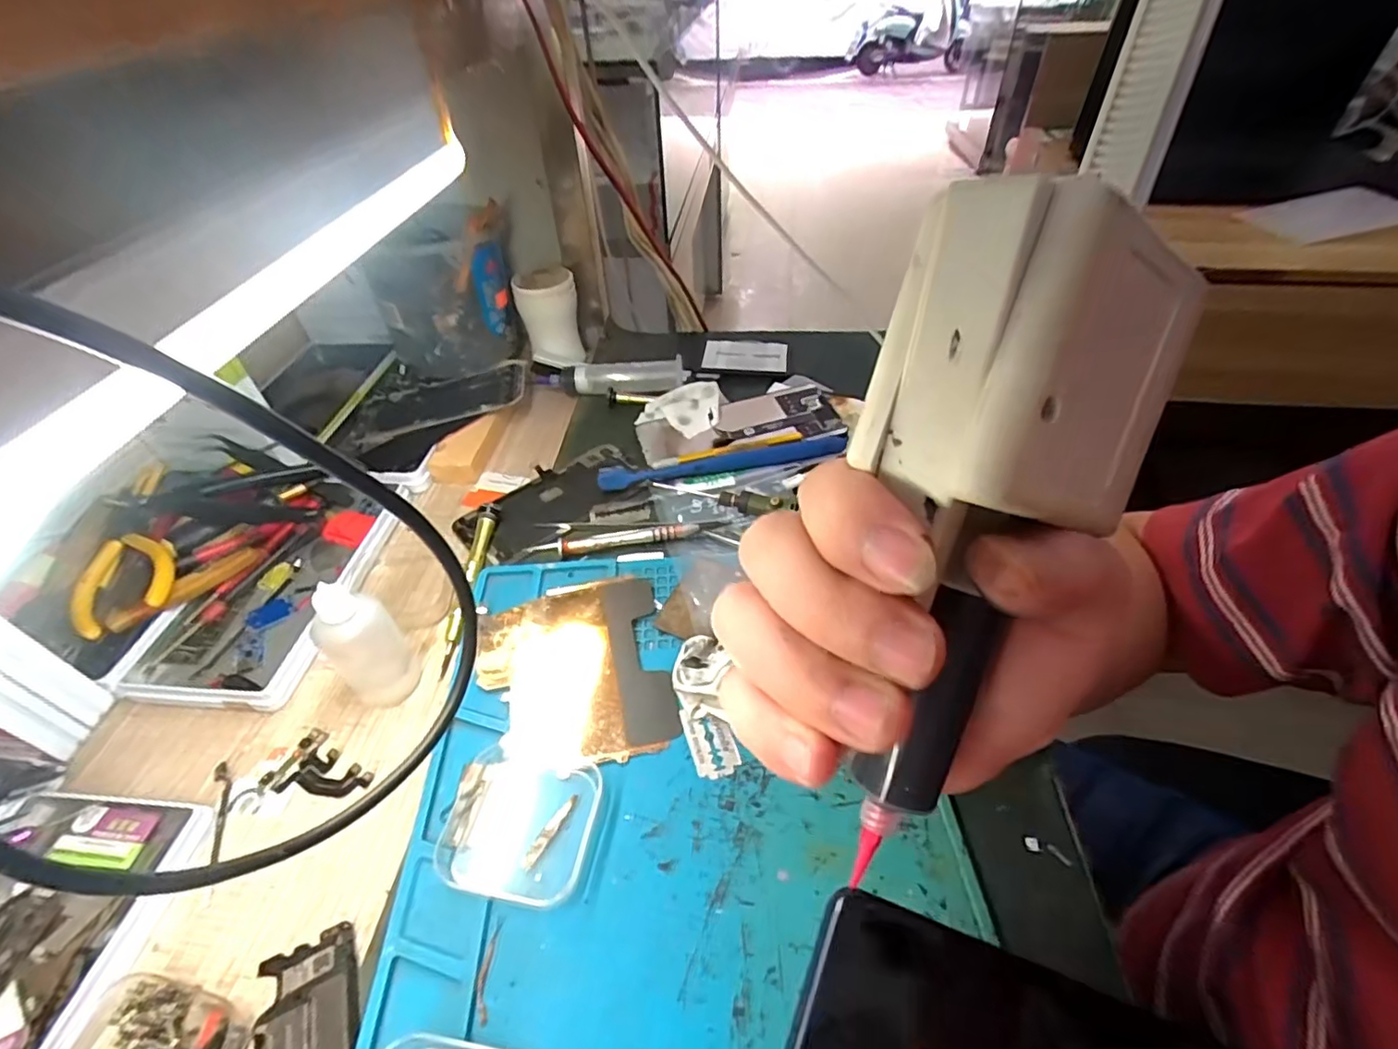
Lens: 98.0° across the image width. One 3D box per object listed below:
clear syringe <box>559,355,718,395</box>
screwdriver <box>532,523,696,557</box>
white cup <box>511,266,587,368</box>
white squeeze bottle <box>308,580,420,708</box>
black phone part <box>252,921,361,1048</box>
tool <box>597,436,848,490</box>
[{"bbox_3d":[-0.055,-0.131,0.535,0.132,0.019,0.032,-2,45,1],"label":"clear syringe"},{"bbox_3d":[-0.056,0.011,0.405,0.112,0.009,0.013,-5,45,-2],"label":"screwdriver"},{"bbox_3d":[-0.135,-0.188,0.554,0.052,0.078,0.052,-2,45,2],"label":"white cup"},{"bbox_3d":[-0.174,0.063,0.317,0.032,0.074,0.033,-35,53,-28],"label":"white squeeze bottle"},{"bbox_3d":[-0.151,0.192,0.232,0.037,0.004,0.063,-17,47,-14],"label":"black phone part"},{"bbox_3d":[0.020,-0.045,0.451,0.185,0.012,0.019,-8,45,-5],"label":"tool"}]

